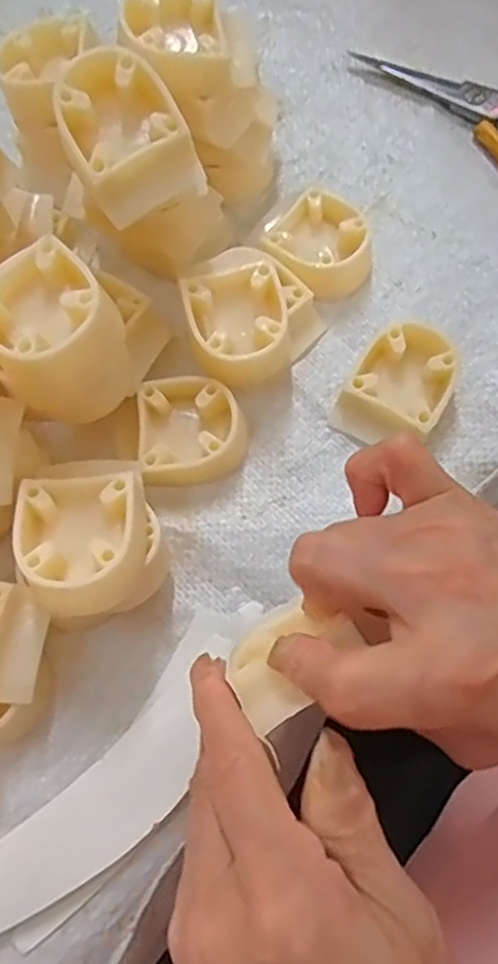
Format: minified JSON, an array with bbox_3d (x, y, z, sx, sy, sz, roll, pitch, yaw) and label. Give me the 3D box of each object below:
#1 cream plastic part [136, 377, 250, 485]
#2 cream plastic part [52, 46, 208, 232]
[{"bbox_3d":[-0.026,-0.024,0.312,0.049,0.020,0.048,-5,72,0],"label":"cream plastic part"},{"bbox_3d":[-0.051,-0.144,0.275,0.050,0.028,0.059,-31,95,-4],"label":"cream plastic part"}]

